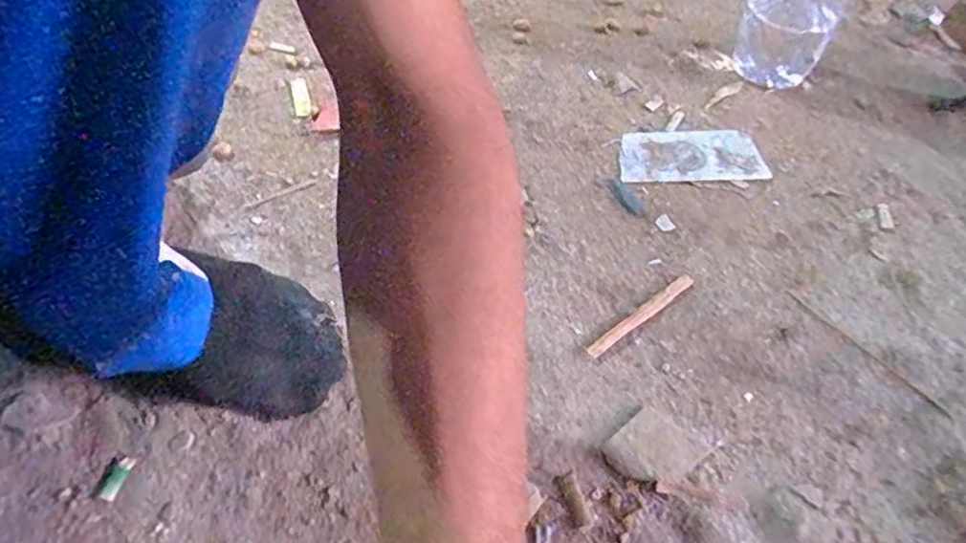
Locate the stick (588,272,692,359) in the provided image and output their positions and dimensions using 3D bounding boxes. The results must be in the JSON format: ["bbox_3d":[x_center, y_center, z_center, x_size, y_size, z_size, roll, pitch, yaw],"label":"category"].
[{"bbox_3d":[0.119,0.030,0.477,0.117,0.007,0.011,-33,58,-29],"label":"stick"}]

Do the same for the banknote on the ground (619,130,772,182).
[{"bbox_3d":[0.193,-0.110,0.607,0.134,0.007,0.071,-1,48,-6],"label":"banknote on the ground"}]

